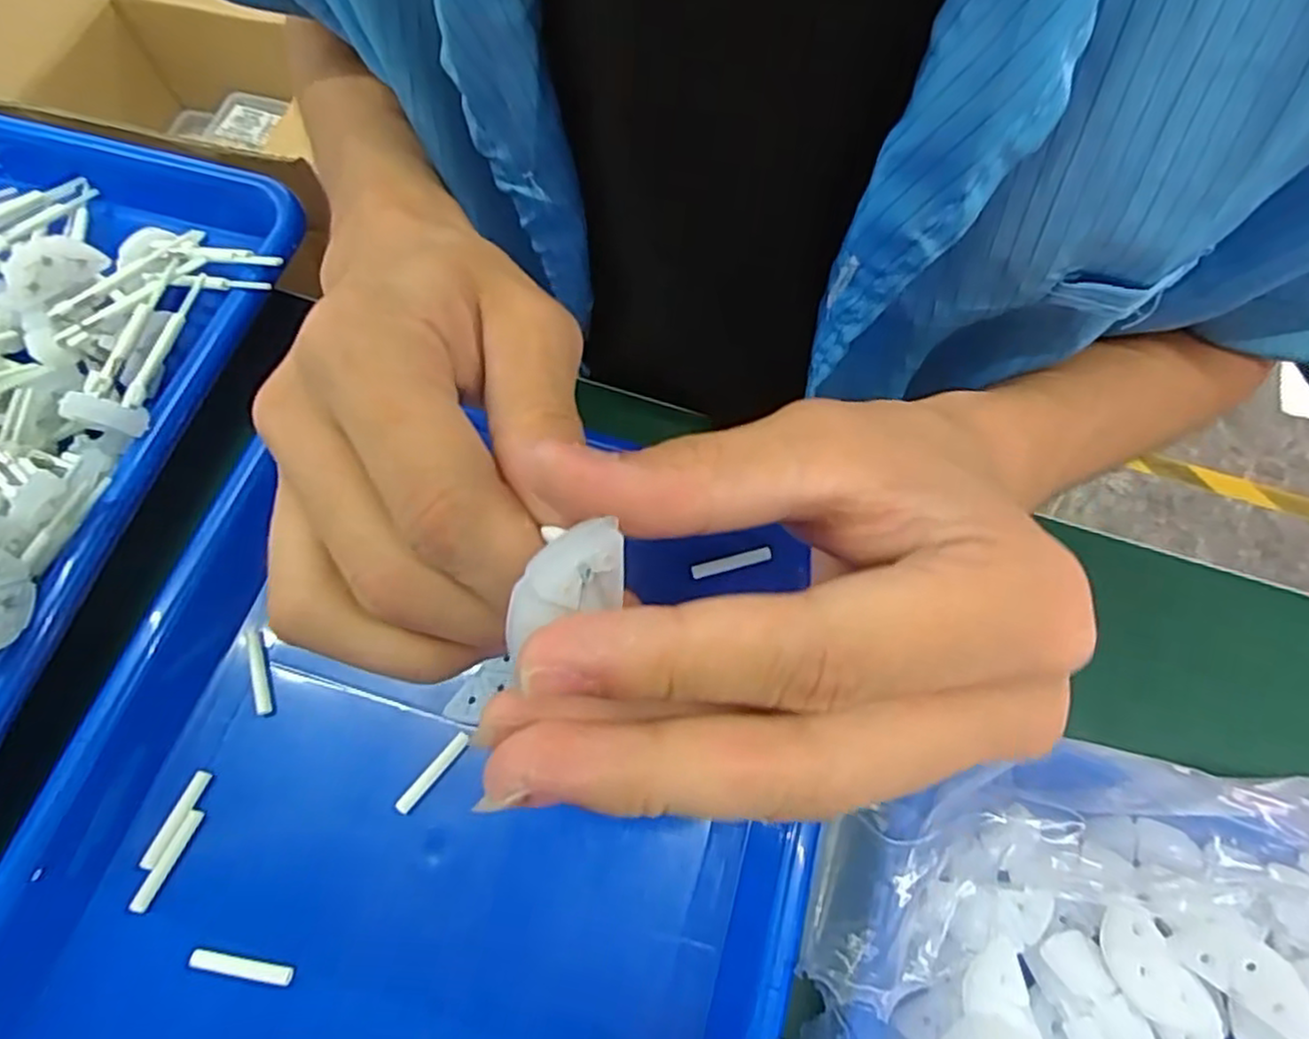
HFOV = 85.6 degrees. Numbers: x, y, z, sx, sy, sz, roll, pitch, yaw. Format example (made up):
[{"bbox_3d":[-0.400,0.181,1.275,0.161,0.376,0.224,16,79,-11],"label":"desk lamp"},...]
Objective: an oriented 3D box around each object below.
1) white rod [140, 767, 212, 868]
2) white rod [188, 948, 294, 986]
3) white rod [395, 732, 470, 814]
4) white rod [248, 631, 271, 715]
[{"bbox_3d":[-0.170,0.107,0.251,0.006,0.004,0.033,19,69,7],"label":"white rod"},{"bbox_3d":[-0.137,0.148,0.234,0.033,0.004,0.006,10,68,3],"label":"white rod"},{"bbox_3d":[-0.081,0.092,0.258,0.005,0.004,0.034,37,72,13],"label":"white rod"},{"bbox_3d":[-0.153,0.059,0.272,0.006,0.006,0.031,-14,69,-6],"label":"white rod"}]

